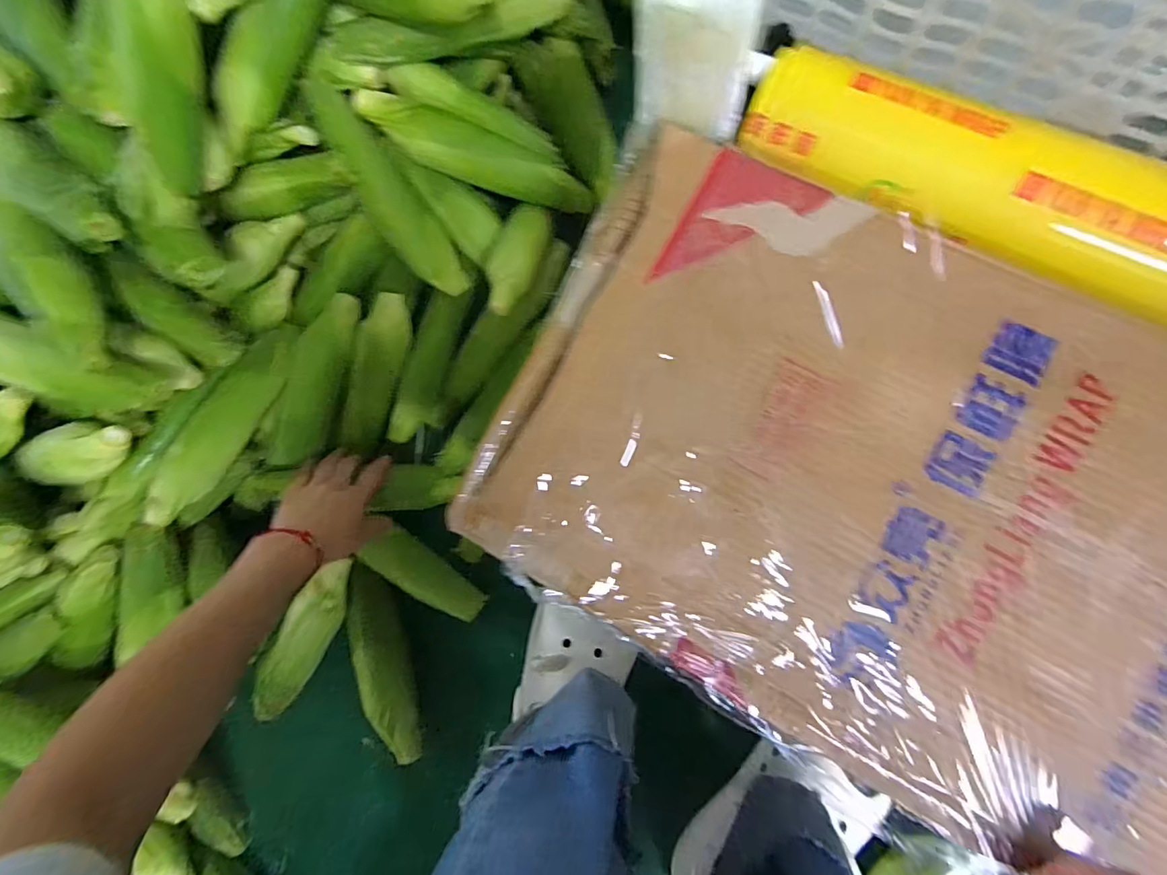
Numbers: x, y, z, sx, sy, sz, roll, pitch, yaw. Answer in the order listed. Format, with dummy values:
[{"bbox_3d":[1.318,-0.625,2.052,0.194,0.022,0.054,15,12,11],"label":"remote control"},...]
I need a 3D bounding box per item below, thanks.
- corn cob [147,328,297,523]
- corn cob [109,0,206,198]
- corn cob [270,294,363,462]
[{"bbox_3d":[-0.379,-0.019,0.539,0.050,0.049,0.231,23,86,10],"label":"corn cob"},{"bbox_3d":[-0.345,-0.308,0.409,0.052,0.051,0.209,-3,97,7],"label":"corn cob"},{"bbox_3d":[-0.307,-0.065,0.589,0.049,0.049,0.203,16,85,10],"label":"corn cob"}]

